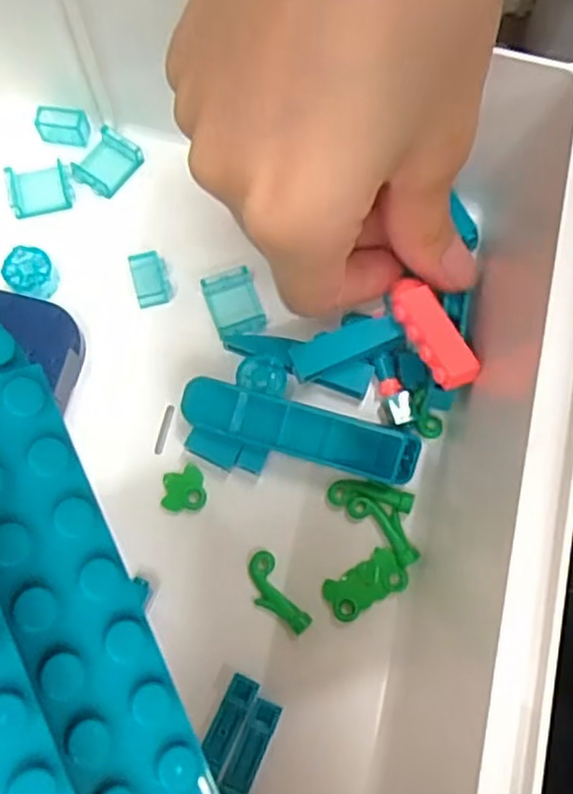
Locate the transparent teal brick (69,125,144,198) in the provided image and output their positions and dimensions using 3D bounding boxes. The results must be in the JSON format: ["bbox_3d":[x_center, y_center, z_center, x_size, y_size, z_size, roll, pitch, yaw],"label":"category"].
[{"bbox_3d":[-0.062,-0.080,0.249,0.015,0.010,0.021,41,77,10],"label":"transparent teal brick"}]

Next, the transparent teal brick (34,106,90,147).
[{"bbox_3d":[-0.077,-0.093,0.248,0.016,0.010,0.009,2,73,-1],"label":"transparent teal brick"}]

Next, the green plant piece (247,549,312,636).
[{"bbox_3d":[-0.004,0.058,0.211,0.011,0.005,0.025,-30,76,-9],"label":"green plant piece"}]

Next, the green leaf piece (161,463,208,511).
[{"bbox_3d":[-0.031,0.027,0.219,0.013,0.004,0.013,-4,74,-2],"label":"green leaf piece"}]

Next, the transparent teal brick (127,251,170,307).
[{"bbox_3d":[-0.044,-0.038,0.236,0.011,0.009,0.017,-12,74,-5],"label":"transparent teal brick"}]

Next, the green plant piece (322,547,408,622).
[{"bbox_3d":[0.023,0.055,0.212,0.024,0.004,0.013,-28,76,-9],"label":"green plant piece"}]

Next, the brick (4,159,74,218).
[{"bbox_3d":[-0.083,-0.070,0.243,0.021,0.005,0.016,-12,74,-5],"label":"brick"}]

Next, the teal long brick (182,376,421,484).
[{"bbox_3d":[0.004,0.011,0.217,0.071,0.016,0.015,14,74,3],"label":"teal long brick"}]

